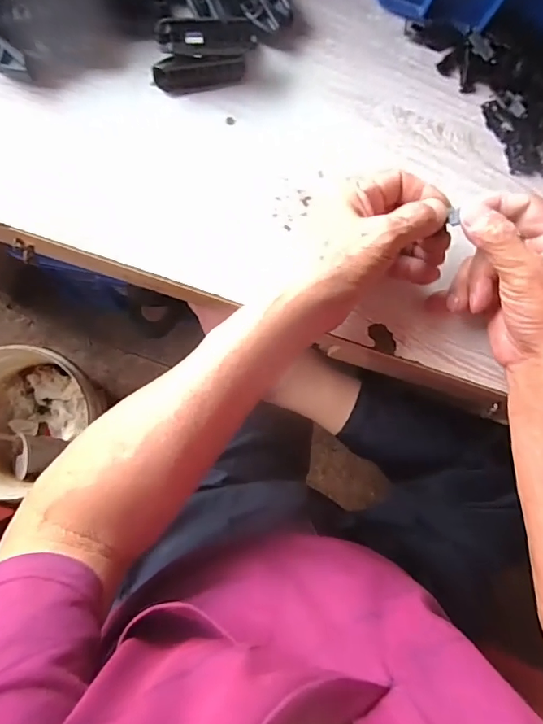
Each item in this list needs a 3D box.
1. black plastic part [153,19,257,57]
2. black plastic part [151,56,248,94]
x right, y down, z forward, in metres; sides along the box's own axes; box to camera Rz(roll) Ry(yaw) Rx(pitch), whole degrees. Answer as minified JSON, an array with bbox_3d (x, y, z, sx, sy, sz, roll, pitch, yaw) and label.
[{"bbox_3d":[-0.047,-0.237,0.352,0.070,0.013,0.019,-6,85,-7],"label":"black plastic part"},{"bbox_3d":[-0.054,-0.222,0.371,0.069,0.022,0.012,-9,85,-8],"label":"black plastic part"}]

